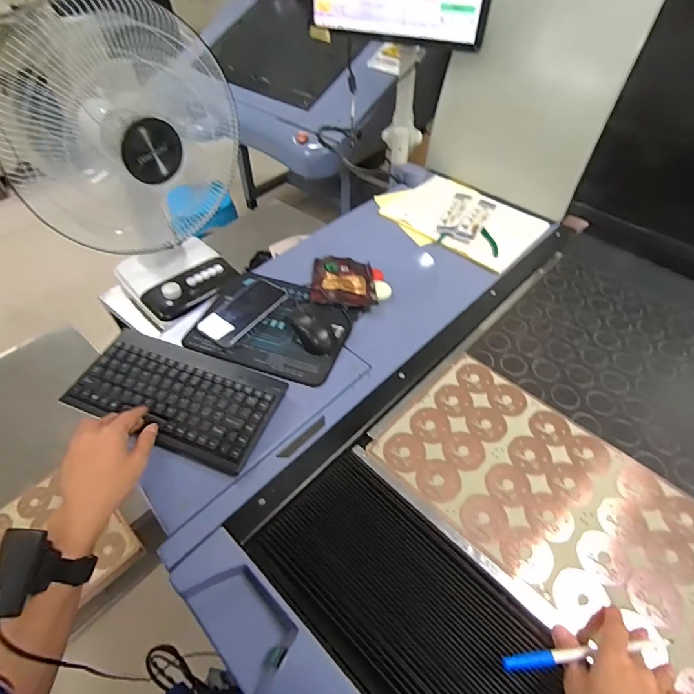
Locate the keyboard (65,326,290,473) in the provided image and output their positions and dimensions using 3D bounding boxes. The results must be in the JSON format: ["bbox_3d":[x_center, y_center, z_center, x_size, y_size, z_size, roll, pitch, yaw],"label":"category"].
[{"bbox_3d":[-0.244,0.066,0.594,0.280,0.017,0.148,20,55,12],"label":"keyboard"}]

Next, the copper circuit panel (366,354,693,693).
[{"bbox_3d":[0.297,0.215,0.513,0.509,0.009,0.237,37,59,26],"label":"copper circuit panel"}]

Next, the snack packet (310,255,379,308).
[{"bbox_3d":[-0.007,-0.127,0.797,0.120,0.033,0.143,-2,50,-3],"label":"snack packet"}]

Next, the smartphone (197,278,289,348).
[{"bbox_3d":[-0.185,-0.068,0.729,0.093,0.009,0.150,29,55,21],"label":"smartphone"}]

